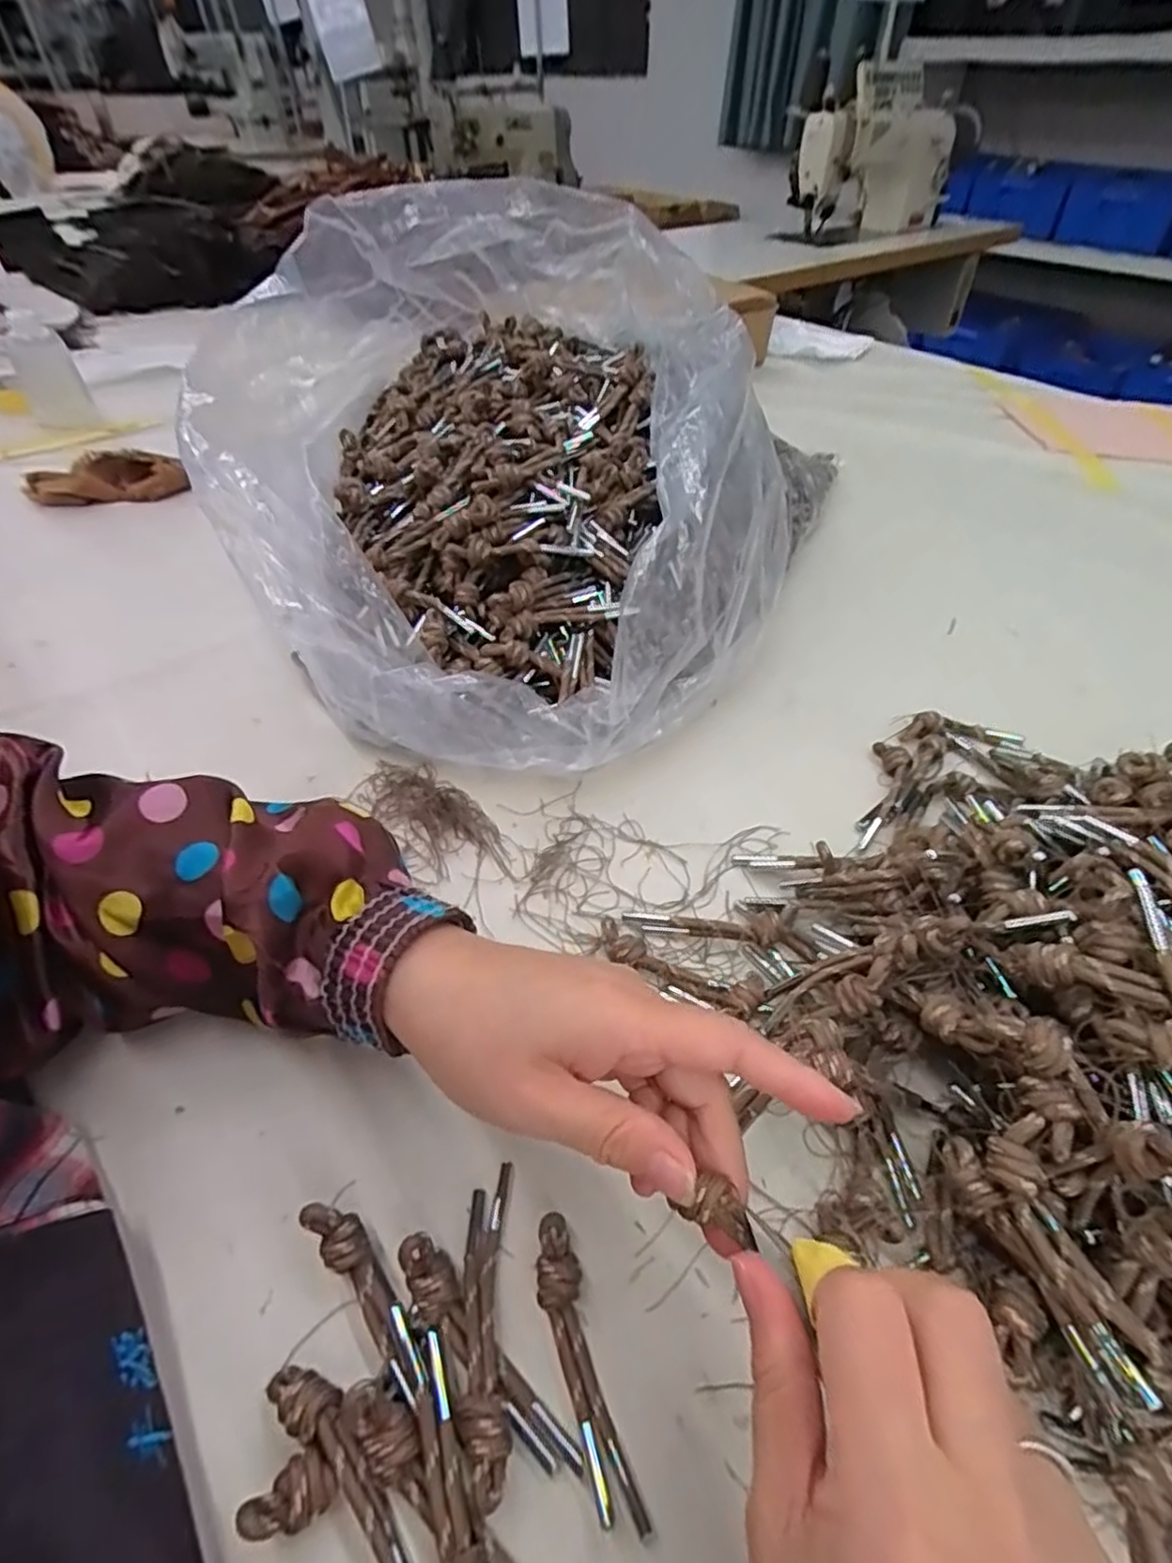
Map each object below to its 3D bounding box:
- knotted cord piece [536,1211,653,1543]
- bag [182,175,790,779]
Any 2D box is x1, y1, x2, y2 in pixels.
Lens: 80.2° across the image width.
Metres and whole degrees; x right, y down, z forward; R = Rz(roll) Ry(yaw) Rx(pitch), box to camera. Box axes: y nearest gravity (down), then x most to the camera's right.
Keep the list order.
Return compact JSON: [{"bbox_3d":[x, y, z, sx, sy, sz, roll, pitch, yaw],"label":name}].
[{"bbox_3d":[-0.001,0.195,0.233,0.015,0.015,0.085,-14,47,-13],"label":"knotted cord piece"},{"bbox_3d":[-0.087,-0.252,0.521,0.392,0.209,0.508,-33,54,-28],"label":"bag"}]

